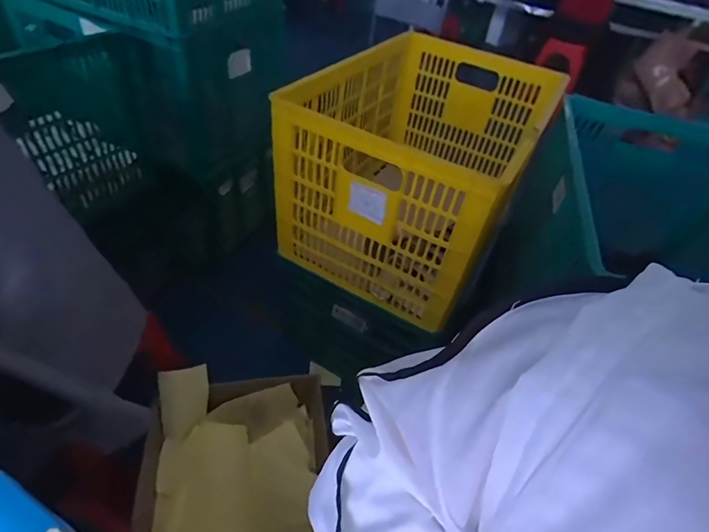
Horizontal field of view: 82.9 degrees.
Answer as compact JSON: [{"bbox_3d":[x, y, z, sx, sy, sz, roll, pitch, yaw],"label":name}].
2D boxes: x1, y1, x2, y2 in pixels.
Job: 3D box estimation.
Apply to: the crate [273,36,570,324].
[{"bbox_3d":[0.174,-0.291,1.077,0.477,0.404,0.737,24,46,17],"label":"crate"}]

